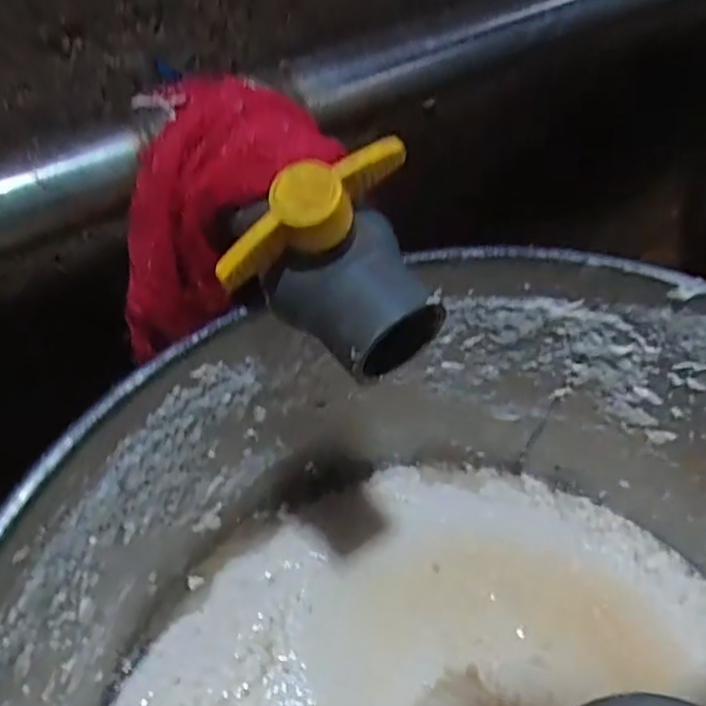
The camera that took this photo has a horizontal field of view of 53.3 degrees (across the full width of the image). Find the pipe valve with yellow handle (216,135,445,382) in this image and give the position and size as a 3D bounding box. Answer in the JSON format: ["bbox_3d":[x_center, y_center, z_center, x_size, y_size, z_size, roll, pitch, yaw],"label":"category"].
[{"bbox_3d":[-0.010,-0.042,0.403,0.112,0.108,0.093,-23,60,-19],"label":"pipe valve with yellow handle"}]

